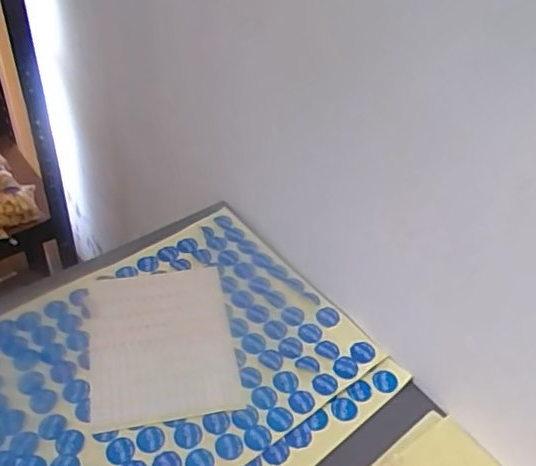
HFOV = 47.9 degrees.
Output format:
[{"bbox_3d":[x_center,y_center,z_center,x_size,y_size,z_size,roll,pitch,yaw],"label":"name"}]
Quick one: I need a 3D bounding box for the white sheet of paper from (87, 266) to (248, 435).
[{"bbox_3d":[-0.125,0.126,0.710,0.164,0.007,0.207,-6,45,-12],"label":"white sheet of paper"}]

